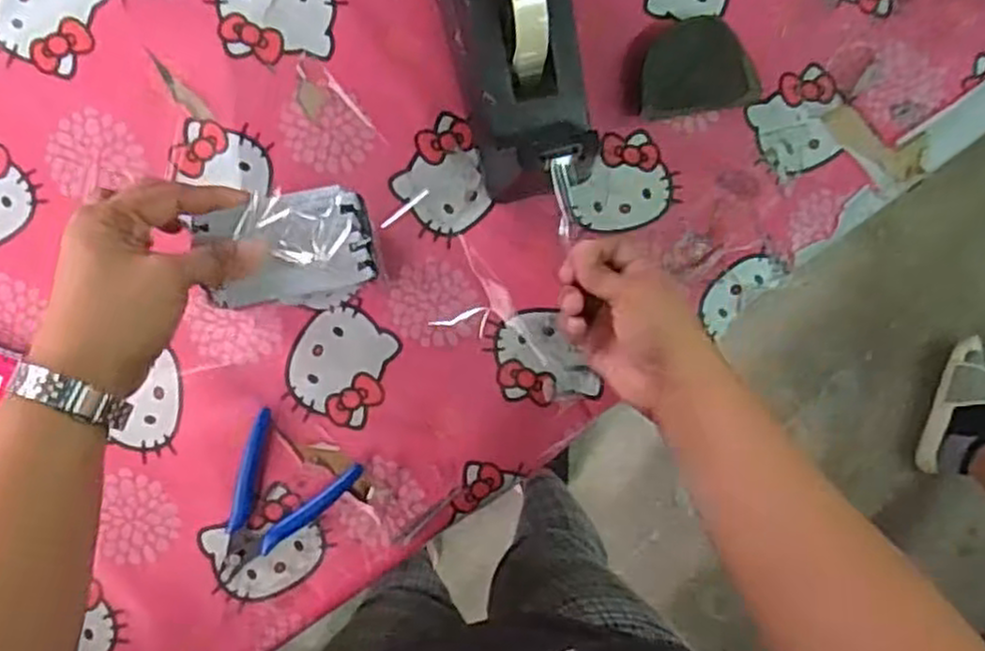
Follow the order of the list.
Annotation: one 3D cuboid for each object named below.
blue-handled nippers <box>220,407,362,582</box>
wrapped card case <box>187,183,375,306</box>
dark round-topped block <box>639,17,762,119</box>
[{"bbox_3d":[-0.161,0.130,0.539,0.081,0.012,0.116,35,87,-6],"label":"blue-handled nippers"},{"bbox_3d":[-0.114,-0.044,0.417,0.094,0.018,0.056,-9,92,-6],"label":"wrapped card case"},{"bbox_3d":[0.150,-0.191,0.560,0.087,0.031,0.063,-9,92,-6],"label":"dark round-topped block"}]

